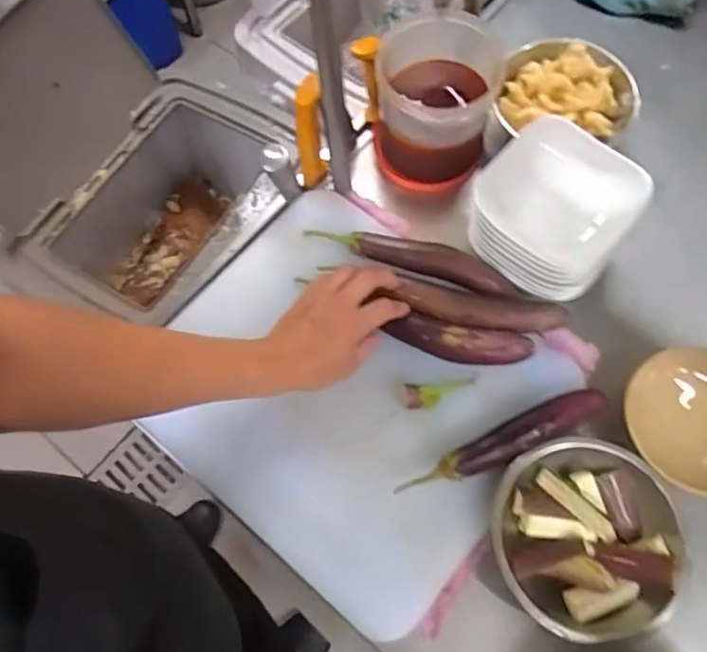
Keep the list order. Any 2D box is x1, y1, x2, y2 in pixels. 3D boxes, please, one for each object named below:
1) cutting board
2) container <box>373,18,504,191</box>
[{"bbox_3d":[-0.008,0.060,0.642,0.393,0.034,0.331,36,72,16],"label":"cutting board"},{"bbox_3d":[0.098,-0.272,0.735,0.134,0.154,0.161,13,68,8],"label":"container"}]

